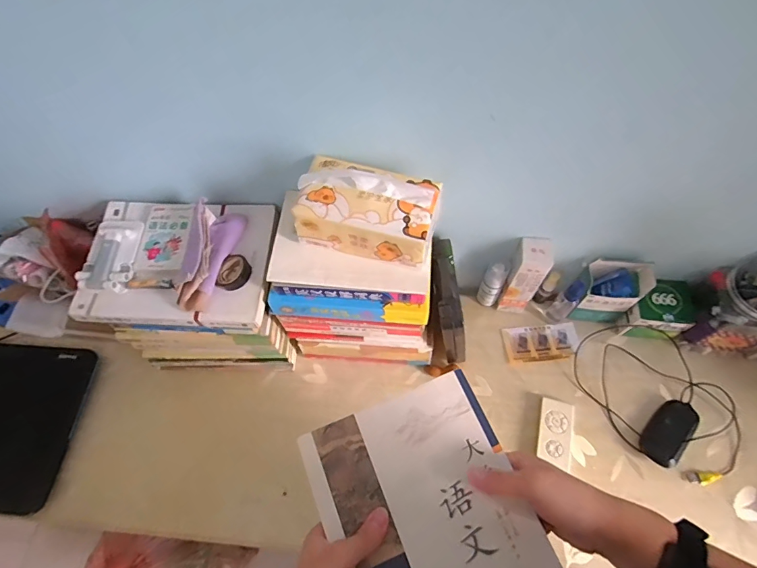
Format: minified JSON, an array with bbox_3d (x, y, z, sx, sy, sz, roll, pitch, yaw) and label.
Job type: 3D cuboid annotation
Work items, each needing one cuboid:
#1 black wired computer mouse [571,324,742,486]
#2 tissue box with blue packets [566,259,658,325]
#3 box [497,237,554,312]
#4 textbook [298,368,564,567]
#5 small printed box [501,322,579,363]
[{"bbox_3d":[0.447,0.176,0.671,0.173,0.051,0.261,-29,66,-12],"label":"black wired computer mouse"},{"bbox_3d":[0.374,0.014,0.706,0.101,0.128,0.056,3,64,4],"label":"tissue box with blue packets"},{"bbox_3d":[0.235,-0.009,0.689,0.047,0.191,0.047,9,64,6],"label":"box"},{"bbox_3d":[0.053,0.227,0.385,0.177,0.007,0.254,-22,65,-9],"label":"textbook"},{"bbox_3d":[0.282,0.102,0.740,0.127,0.008,0.063,-6,64,-1],"label":"small printed box"}]

